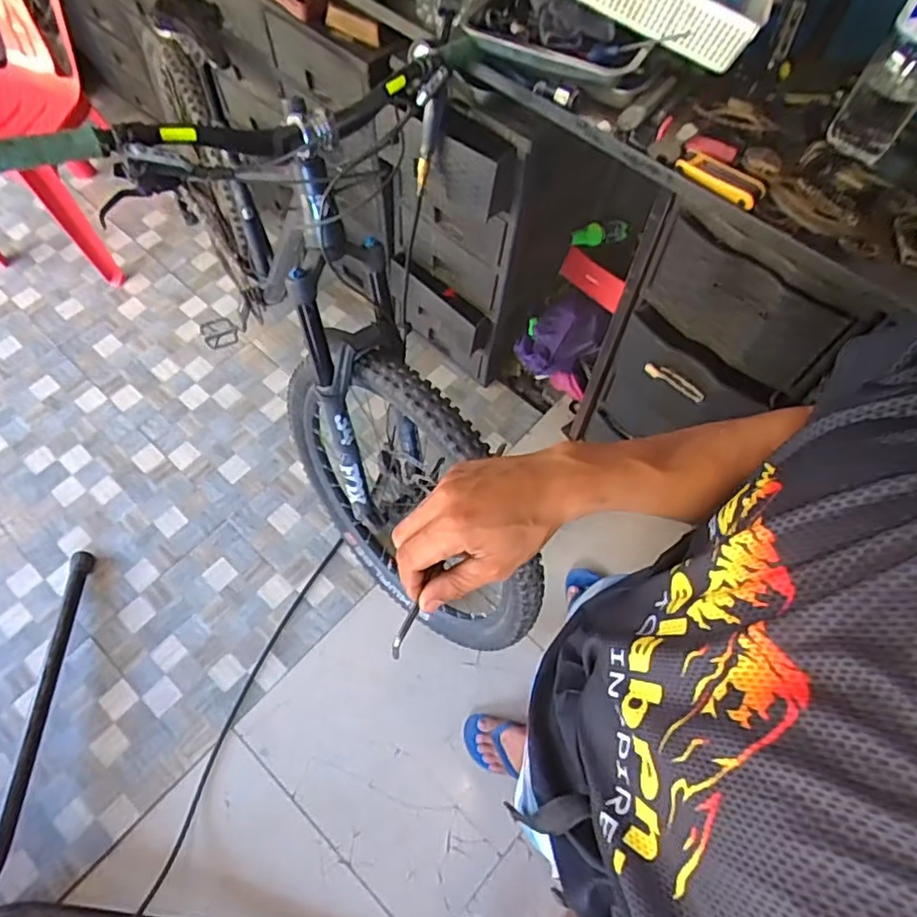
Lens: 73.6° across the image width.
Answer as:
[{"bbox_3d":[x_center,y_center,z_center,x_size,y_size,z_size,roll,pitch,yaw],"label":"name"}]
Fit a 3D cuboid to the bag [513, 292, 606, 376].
[{"bbox_3d":[0.268,-0.302,1.562,0.214,0.129,0.153,-40,72,-19],"label":"bag"}]

